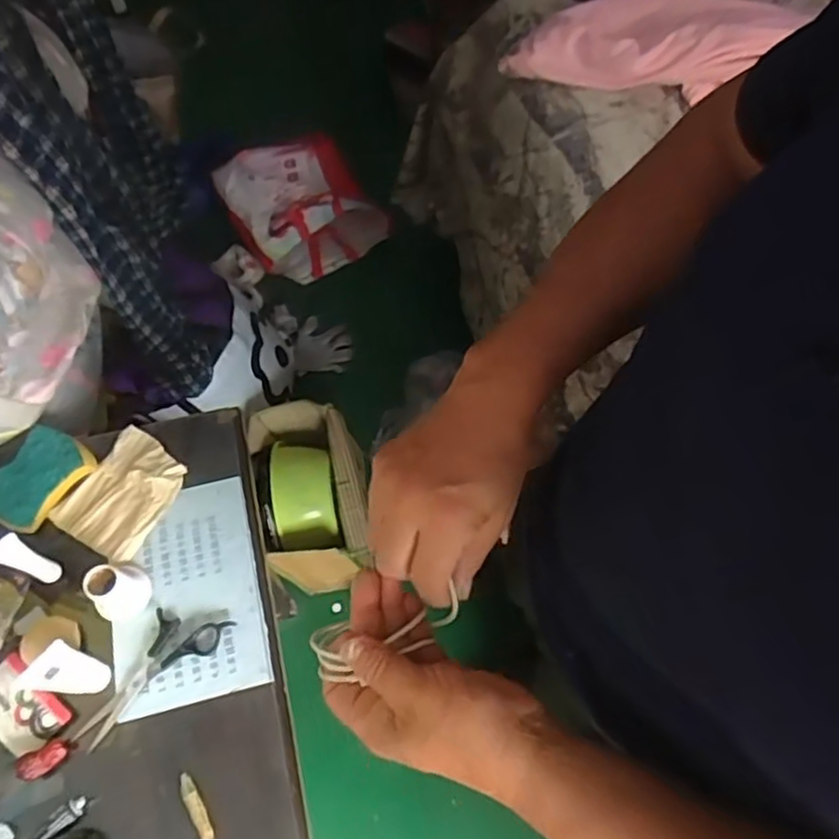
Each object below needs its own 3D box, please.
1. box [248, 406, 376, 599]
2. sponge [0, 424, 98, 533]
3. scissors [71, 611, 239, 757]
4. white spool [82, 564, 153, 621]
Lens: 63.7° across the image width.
[{"bbox_3d":[-0.213,0.160,1.384,0.207,0.232,0.324,-12,65,-6],"label":"box"},{"bbox_3d":[-0.391,0.059,0.688,0.071,0.023,0.102,32,68,14],"label":"sponge"},{"bbox_3d":[-0.255,0.228,0.632,0.158,0.005,0.061,-39,71,-17],"label":"scissors"},{"bbox_3d":[-0.288,0.160,0.636,0.050,0.053,0.054,24,67,11],"label":"white spool"}]

